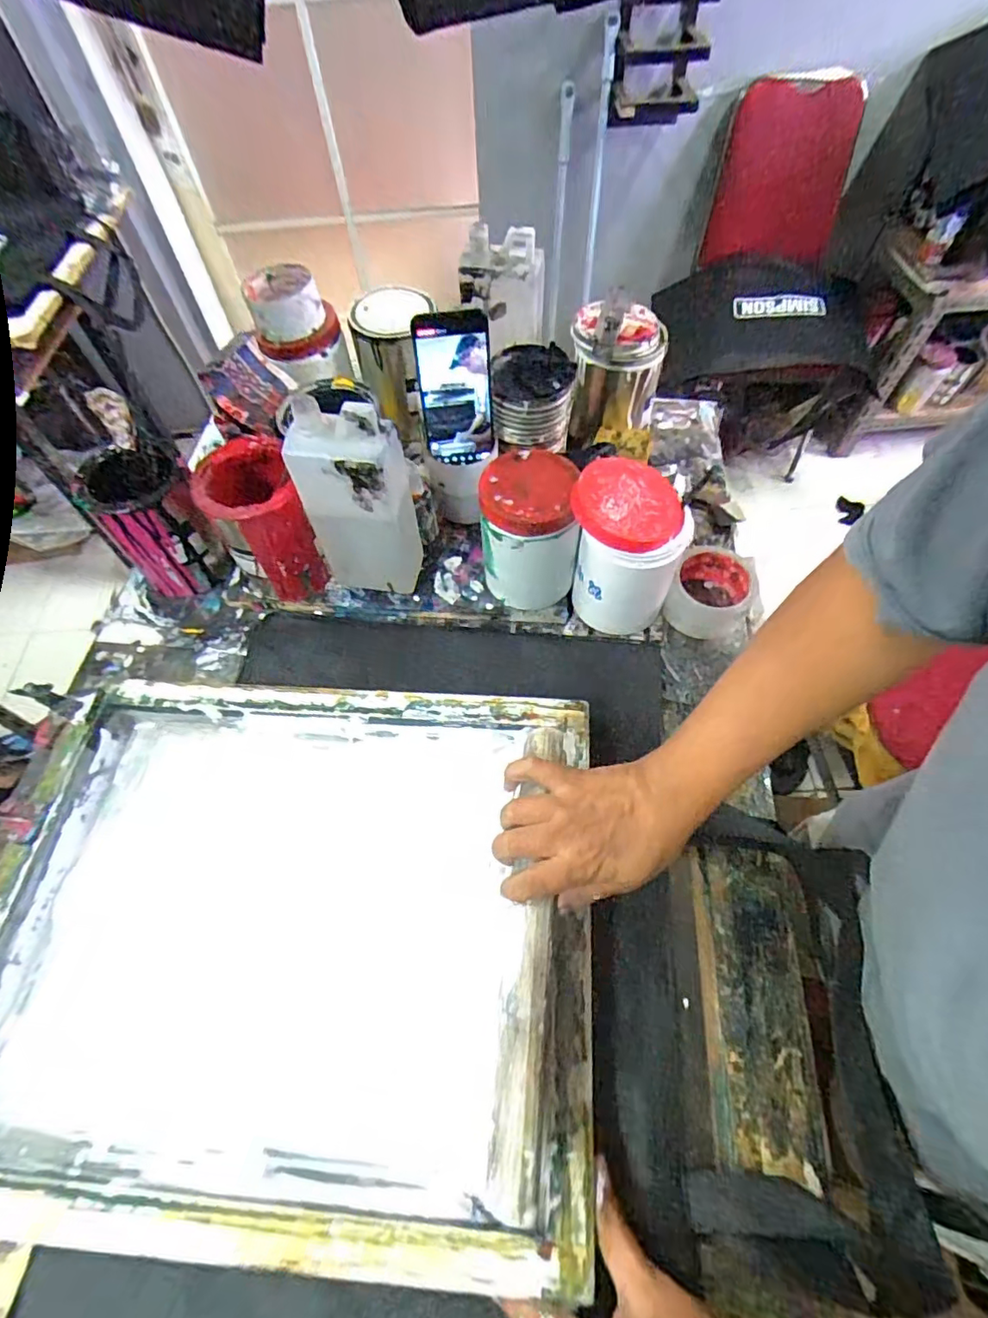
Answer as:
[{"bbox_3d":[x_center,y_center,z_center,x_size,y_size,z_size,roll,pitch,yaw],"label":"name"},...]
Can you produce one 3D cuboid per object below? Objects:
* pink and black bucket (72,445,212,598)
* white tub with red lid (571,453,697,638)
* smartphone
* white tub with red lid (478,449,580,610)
[{"bbox_3d":[-0.376,-0.151,0.629,0.092,0.167,0.087,-1,60,1],"label":"pink and black bucket"},{"bbox_3d":[0.135,-0.104,0.583,0.112,0.180,0.103,12,61,9],"label":"white tub with red lid"},{"bbox_3d":[-0.041,-0.284,0.598,0.076,0.154,0.011,-7,50,-2],"label":"smartphone"},{"bbox_3d":[0.036,-0.130,0.590,0.092,0.144,0.094,-1,60,1],"label":"white tub with red lid"}]

